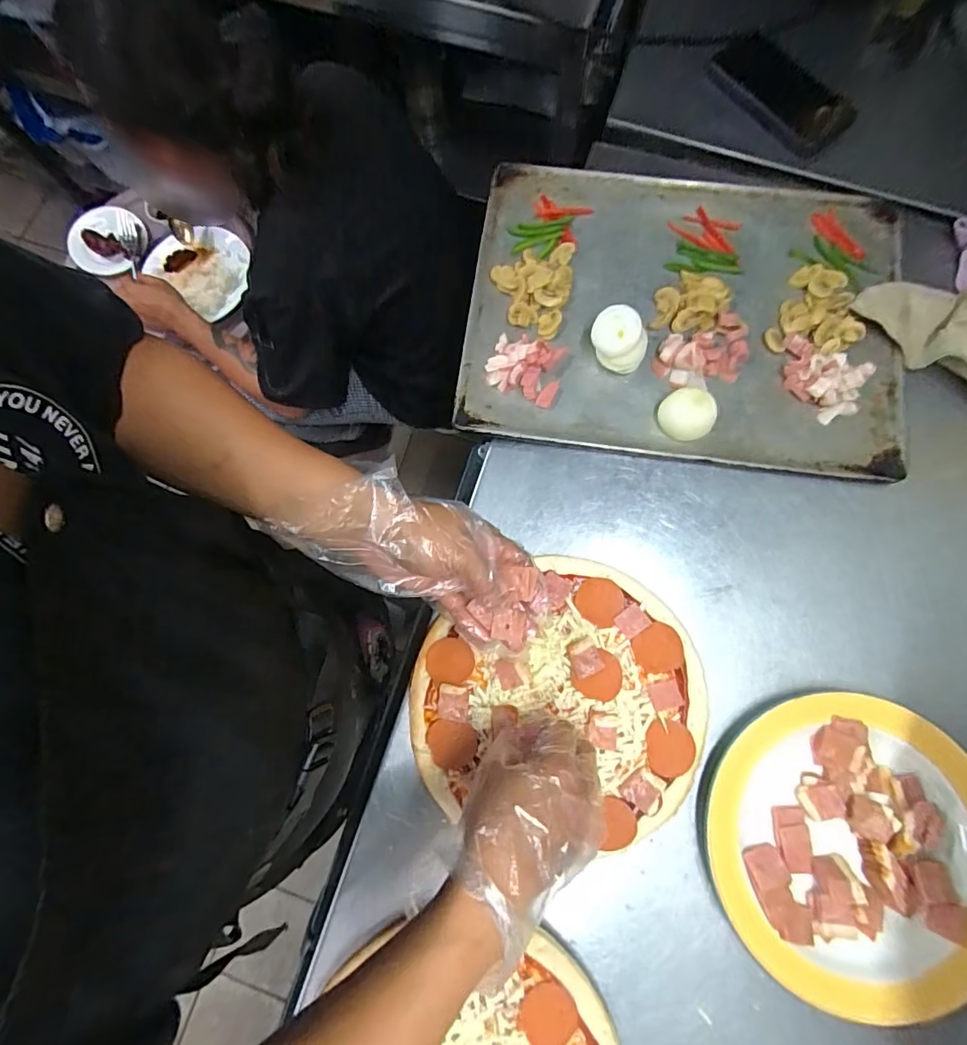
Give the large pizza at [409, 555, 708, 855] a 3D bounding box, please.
[{"bbox_3d":[0.069,0.151,0.457,0.256,0.026,0.236,0,78,0],"label":"large pizza"}]

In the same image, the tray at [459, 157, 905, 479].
[{"bbox_3d":[0.212,-0.233,0.526,0.439,0.034,0.338,8,78,2],"label":"tray"}]

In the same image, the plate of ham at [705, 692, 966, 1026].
[{"bbox_3d":[0.310,0.270,0.423,0.222,0.037,0.229,0,78,0],"label":"plate of ham"}]

